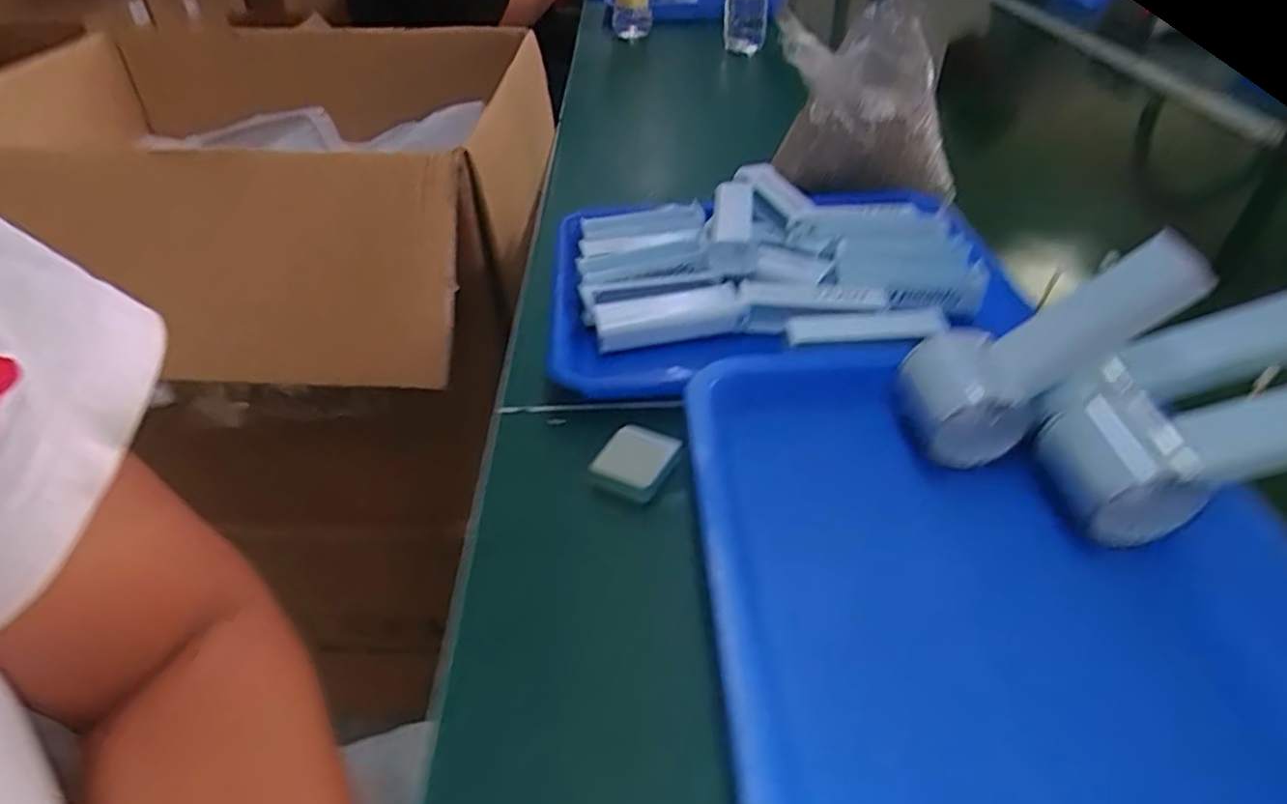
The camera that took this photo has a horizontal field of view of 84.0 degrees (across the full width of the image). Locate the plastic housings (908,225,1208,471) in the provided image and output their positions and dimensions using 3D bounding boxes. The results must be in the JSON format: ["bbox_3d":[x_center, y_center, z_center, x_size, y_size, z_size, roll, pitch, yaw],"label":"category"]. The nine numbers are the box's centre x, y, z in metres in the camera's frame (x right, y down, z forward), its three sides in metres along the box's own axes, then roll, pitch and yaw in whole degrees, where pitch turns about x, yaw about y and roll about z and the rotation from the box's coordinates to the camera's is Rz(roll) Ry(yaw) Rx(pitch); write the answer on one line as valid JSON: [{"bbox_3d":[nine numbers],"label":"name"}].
[{"bbox_3d":[0.212,-0.026,0.381,0.154,0.048,0.064,-39,32,28],"label":"plastic housings"}]

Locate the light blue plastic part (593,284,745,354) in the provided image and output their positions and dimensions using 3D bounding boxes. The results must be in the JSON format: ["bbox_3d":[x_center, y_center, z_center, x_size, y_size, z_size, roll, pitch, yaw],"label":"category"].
[{"bbox_3d":[0.018,-0.059,0.505,0.102,0.024,0.030,-6,40,-6],"label":"light blue plastic part"}]

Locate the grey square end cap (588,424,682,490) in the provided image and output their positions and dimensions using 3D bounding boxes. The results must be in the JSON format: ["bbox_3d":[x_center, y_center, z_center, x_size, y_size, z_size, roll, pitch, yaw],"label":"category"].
[{"bbox_3d":[-0.006,0.033,0.413,0.041,0.011,0.044,19,44,22],"label":"grey square end cap"}]

